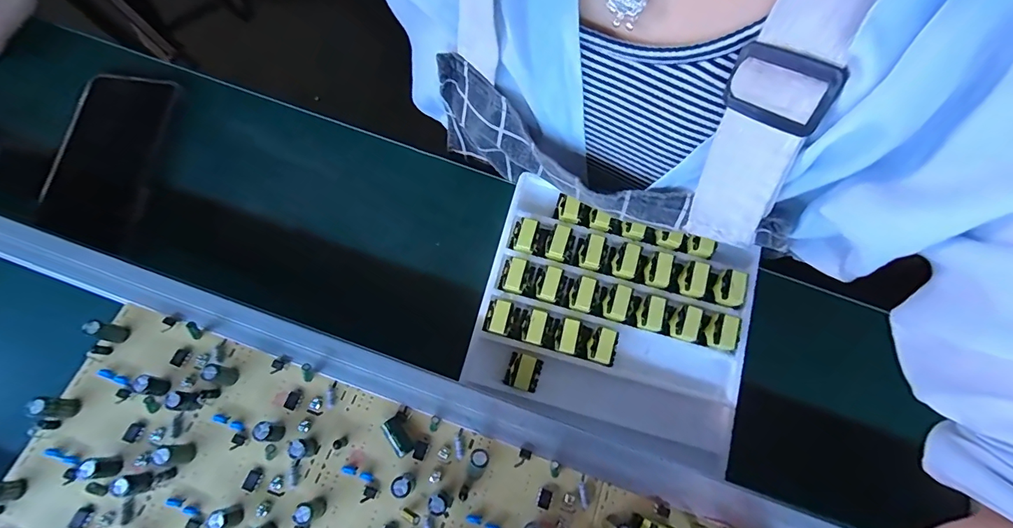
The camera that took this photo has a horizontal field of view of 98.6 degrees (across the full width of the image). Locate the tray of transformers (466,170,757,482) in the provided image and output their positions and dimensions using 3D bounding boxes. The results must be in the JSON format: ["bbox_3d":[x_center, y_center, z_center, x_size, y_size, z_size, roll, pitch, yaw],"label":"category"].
[{"bbox_3d":[0.076,0.036,0.307,0.187,0.037,0.166,18,77,4],"label":"tray of transformers"}]

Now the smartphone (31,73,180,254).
[{"bbox_3d":[-0.319,-0.087,0.344,0.077,0.013,0.143,9,77,2],"label":"smartphone"}]

